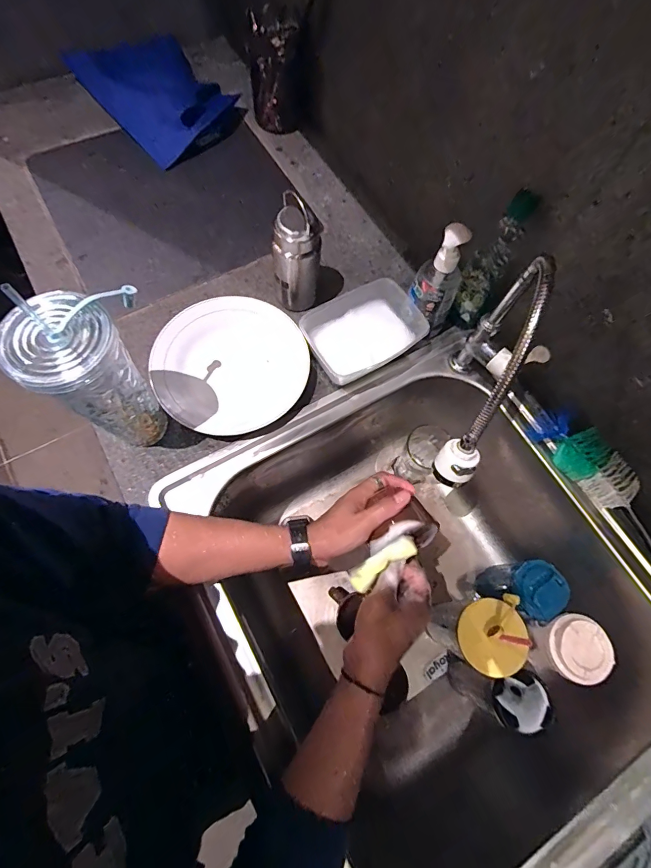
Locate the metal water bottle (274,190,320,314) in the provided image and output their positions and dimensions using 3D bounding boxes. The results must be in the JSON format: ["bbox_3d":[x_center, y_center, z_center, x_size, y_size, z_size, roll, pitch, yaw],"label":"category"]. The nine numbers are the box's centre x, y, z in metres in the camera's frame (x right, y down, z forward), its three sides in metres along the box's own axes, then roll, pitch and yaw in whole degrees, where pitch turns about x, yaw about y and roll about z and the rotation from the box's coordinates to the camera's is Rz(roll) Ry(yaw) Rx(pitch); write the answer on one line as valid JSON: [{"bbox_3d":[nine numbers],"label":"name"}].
[{"bbox_3d":[-0.043,-0.264,0.603,0.069,0.173,0.065,-4,70,-5],"label":"metal water bottle"}]

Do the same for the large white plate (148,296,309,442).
[{"bbox_3d":[-0.140,-0.105,0.598,0.218,0.039,0.222,1,70,-3],"label":"large white plate"}]

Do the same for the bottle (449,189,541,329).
[{"bbox_3d":[0.233,-0.242,0.590,0.052,0.221,0.055,18,70,3],"label":"bottle"}]

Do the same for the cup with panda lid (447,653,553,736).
[{"bbox_3d":[0.263,0.401,0.625,0.089,0.207,0.076,-37,76,-15],"label":"cup with panda lid"}]

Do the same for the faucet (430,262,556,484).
[{"bbox_3d":[0.193,-0.059,0.494,0.100,0.240,0.228,34,71,9],"label":"faucet"}]

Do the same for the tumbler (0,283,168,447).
[{"bbox_3d":[-0.249,-0.060,0.475,0.101,0.245,0.108,0,70,-1],"label":"tumbler"}]

